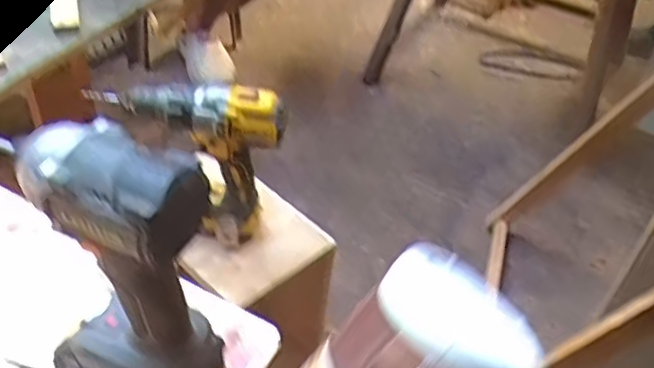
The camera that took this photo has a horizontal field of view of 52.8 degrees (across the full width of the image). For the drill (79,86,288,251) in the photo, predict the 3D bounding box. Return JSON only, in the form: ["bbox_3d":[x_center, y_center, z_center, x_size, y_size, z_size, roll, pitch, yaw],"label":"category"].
[{"bbox_3d":[-0.175,-0.029,0.900,0.222,0.230,0.064,12,43,4],"label":"drill"}]

